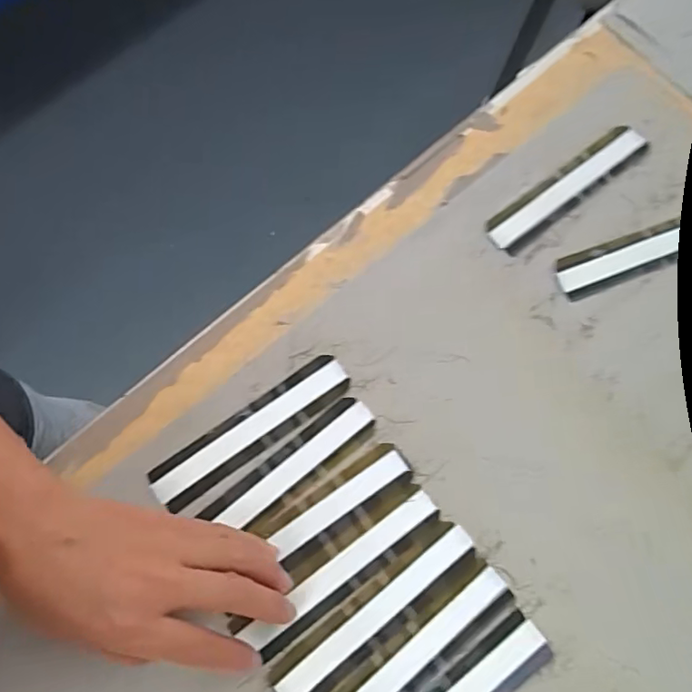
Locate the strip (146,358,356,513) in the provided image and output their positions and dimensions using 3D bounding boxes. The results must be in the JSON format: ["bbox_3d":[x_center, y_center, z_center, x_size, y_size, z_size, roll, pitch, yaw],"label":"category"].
[{"bbox_3d":[-0.061,0.055,0.374,0.139,0.004,0.032,-35,75,-10],"label":"strip"}]

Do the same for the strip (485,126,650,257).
[{"bbox_3d":[0.163,-0.116,0.421,0.141,0.006,0.030,-37,75,-10],"label":"strip"}]

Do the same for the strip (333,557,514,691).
[{"bbox_3d":[0.037,0.183,0.335,0.139,0.004,0.031,-38,76,-10],"label":"strip"}]

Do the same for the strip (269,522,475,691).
[{"bbox_3d":[0.018,0.160,0.342,0.141,0.004,0.028,-38,76,-11],"label":"strip"}]

